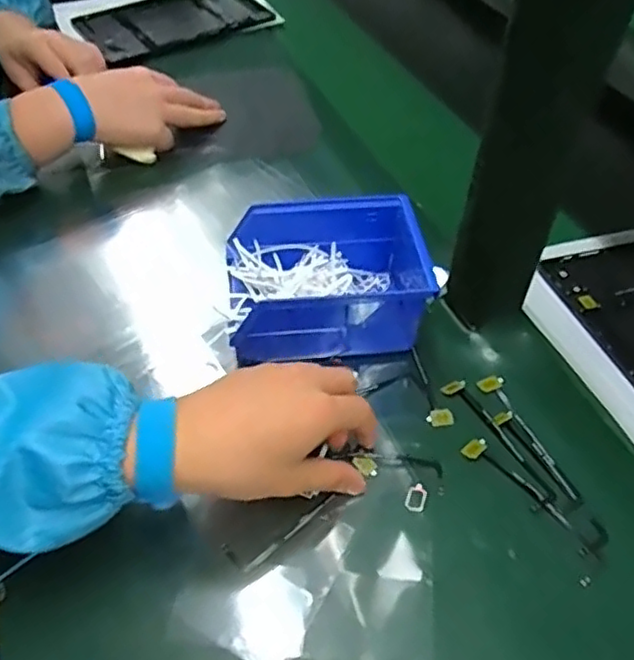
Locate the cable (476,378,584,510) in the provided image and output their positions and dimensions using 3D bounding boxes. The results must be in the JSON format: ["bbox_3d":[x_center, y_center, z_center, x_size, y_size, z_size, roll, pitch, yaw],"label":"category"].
[{"bbox_3d":[0.140,0.071,0.424,0.017,0.004,0.106,-14,50,-15],"label":"cable"}]

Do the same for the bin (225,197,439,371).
[{"bbox_3d":[0.008,-0.034,0.473,0.143,0.073,0.108,-8,47,-8],"label":"bin"}]

